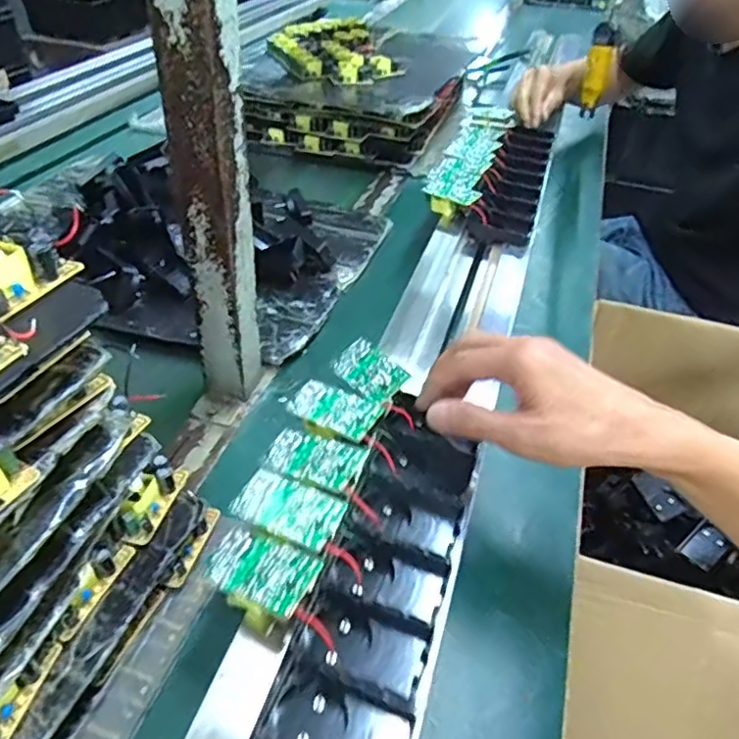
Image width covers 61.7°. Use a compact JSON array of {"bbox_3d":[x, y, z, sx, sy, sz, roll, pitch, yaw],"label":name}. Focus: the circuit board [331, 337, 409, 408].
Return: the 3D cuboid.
[{"bbox_3d":[0.000,0.001,0.470,0.035,0.005,0.061,-41,53,-11],"label":"circuit board"}]

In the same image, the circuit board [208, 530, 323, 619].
[{"bbox_3d":[-0.060,0.110,0.342,0.061,0.010,0.038,22,44,20],"label":"circuit board"}]

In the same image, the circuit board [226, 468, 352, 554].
[{"bbox_3d":[-0.049,0.084,0.375,0.065,0.005,0.038,20,44,18],"label":"circuit board"}]

